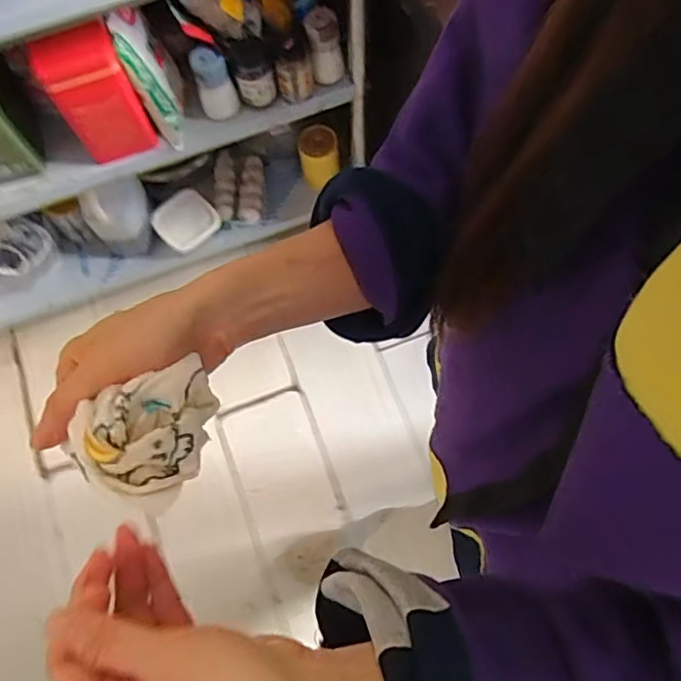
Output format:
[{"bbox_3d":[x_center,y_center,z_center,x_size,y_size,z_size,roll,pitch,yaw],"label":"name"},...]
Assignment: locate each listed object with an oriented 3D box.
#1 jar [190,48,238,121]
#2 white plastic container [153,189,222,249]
[{"bbox_3d":[-0.206,-0.426,0.967,0.059,0.115,0.055,-1,71,2],"label":"jar"},{"bbox_3d":[-0.344,-0.266,1.323,0.127,0.066,0.115,-38,74,-11],"label":"white plastic container"}]

